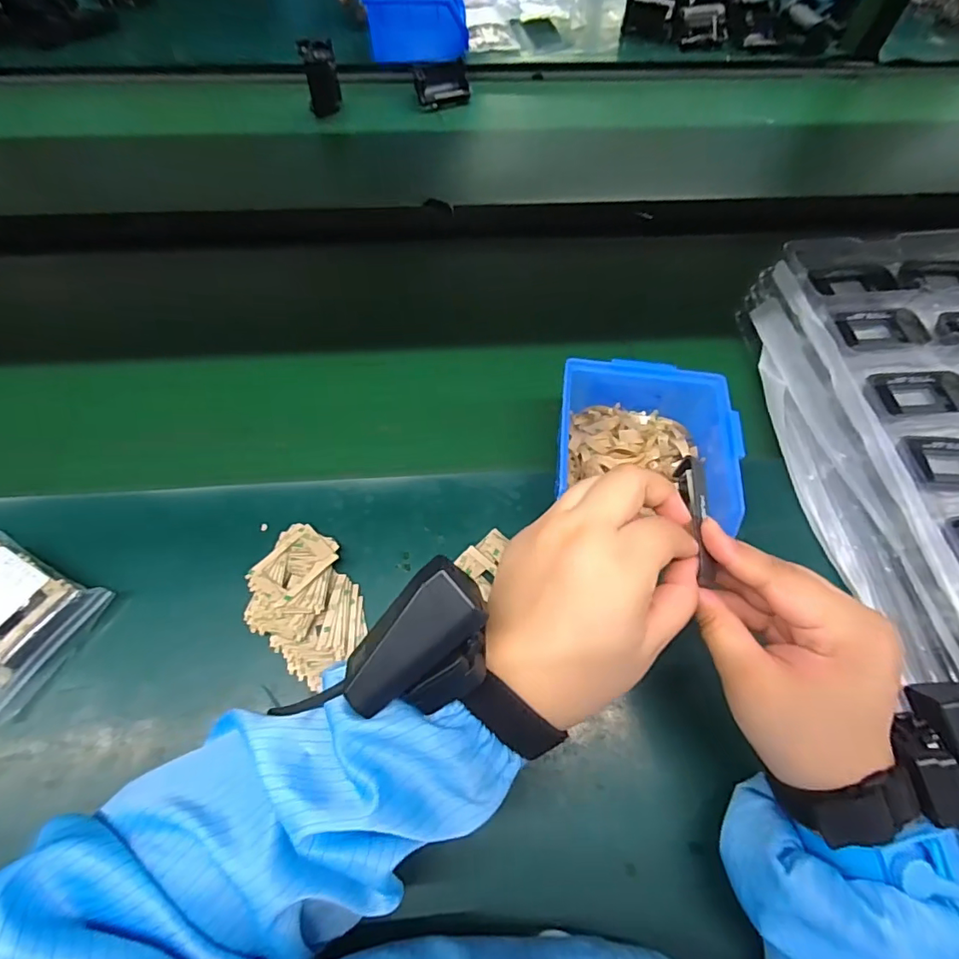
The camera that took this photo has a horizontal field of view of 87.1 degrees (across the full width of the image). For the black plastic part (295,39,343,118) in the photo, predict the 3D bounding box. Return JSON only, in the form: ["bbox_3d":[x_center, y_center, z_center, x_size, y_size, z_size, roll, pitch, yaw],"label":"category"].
[{"bbox_3d":[-0.195,-0.495,0.631,0.039,0.079,0.041,-7,63,-6],"label":"black plastic part"}]

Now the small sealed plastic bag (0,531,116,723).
[{"bbox_3d":[-0.321,0.091,0.337,0.106,0.039,0.085,26,64,12],"label":"small sealed plastic bag"}]

